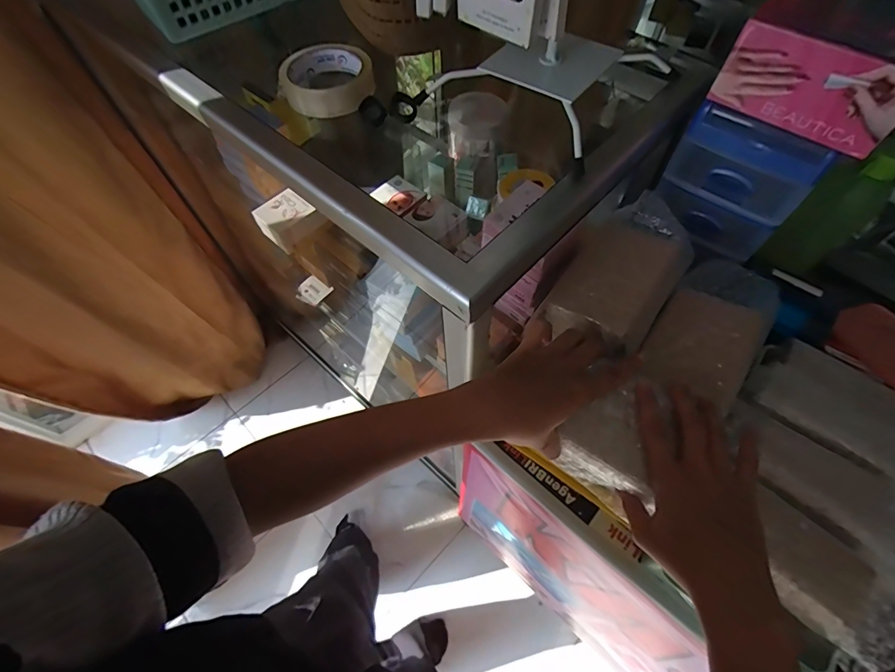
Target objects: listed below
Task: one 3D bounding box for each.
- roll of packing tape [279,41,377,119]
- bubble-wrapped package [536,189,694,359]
[{"bbox_3d":[-0.131,-0.281,0.453,0.095,0.038,0.095,0,59,0],"label":"roll of packing tape"},{"bbox_3d":[0.176,-0.063,0.415,0.100,0.043,0.178,35,66,19],"label":"bubble-wrapped package"}]

